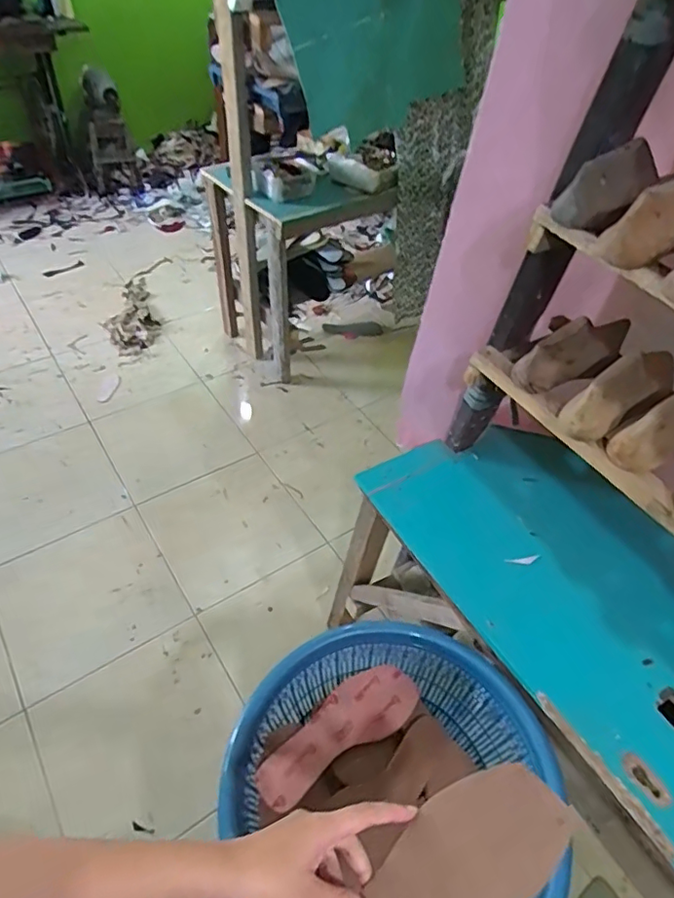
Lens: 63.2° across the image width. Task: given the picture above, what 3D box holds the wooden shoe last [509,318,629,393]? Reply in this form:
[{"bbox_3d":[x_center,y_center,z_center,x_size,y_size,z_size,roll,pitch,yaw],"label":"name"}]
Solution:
[{"bbox_3d":[0.312,-0.130,0.714,0.190,0.072,0.056,-29,55,-24],"label":"wooden shoe last"}]

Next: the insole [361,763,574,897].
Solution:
[{"bbox_3d":[0.071,0.339,0.425,0.242,0.020,0.083,-30,54,-10],"label":"insole"}]

